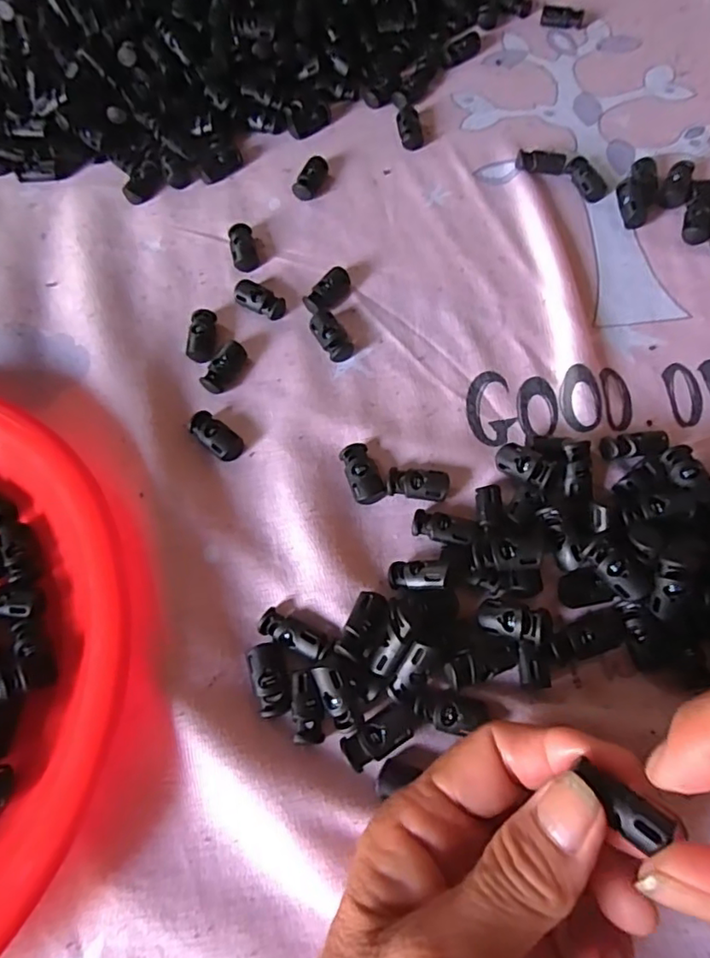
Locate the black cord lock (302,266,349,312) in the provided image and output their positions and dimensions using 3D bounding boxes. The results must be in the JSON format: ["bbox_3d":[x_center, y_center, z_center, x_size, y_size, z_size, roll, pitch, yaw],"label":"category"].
[{"bbox_3d":[-0.014,-0.100,0.303,0.014,0.008,0.028,31,73,15],"label":"black cord lock"}]

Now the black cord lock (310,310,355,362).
[{"bbox_3d":[-0.012,-0.074,0.292,0.014,0.008,0.030,-26,69,-7],"label":"black cord lock"}]

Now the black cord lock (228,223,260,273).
[{"bbox_3d":[-0.062,-0.129,0.319,0.014,0.008,0.030,-14,67,-3],"label":"black cord lock"}]

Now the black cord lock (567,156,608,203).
[{"bbox_3d":[0.132,-0.171,0.325,0.014,0.006,0.029,-20,68,-5],"label":"black cord lock"}]

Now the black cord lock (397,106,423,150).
[{"bbox_3d":[0.035,-0.219,0.354,0.015,0.007,0.034,-10,67,-1],"label":"black cord lock"}]

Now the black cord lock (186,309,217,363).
[{"bbox_3d":[-0.079,-0.075,0.295,0.012,0.008,0.028,2,68,4],"label":"black cord lock"}]

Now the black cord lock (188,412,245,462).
[{"bbox_3d":[-0.066,-0.021,0.272,0.028,0.007,0.014,40,75,17],"label":"black cord lock"}]

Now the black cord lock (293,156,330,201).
[{"bbox_3d":[-0.026,-0.177,0.337,0.013,0.008,0.029,19,70,11],"label":"black cord lock"}]

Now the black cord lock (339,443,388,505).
[{"bbox_3d":[0.003,-0.003,0.260,0.014,0.006,0.028,-21,68,-6],"label":"black cord lock"}]

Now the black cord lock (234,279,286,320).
[{"bbox_3d":[-0.050,-0.095,0.304,0.027,0.008,0.014,24,71,12],"label":"black cord lock"}]

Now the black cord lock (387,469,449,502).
[{"bbox_3d":[0.028,0.003,0.256,0.027,0.007,0.013,6,68,6],"label":"black cord lock"}]

